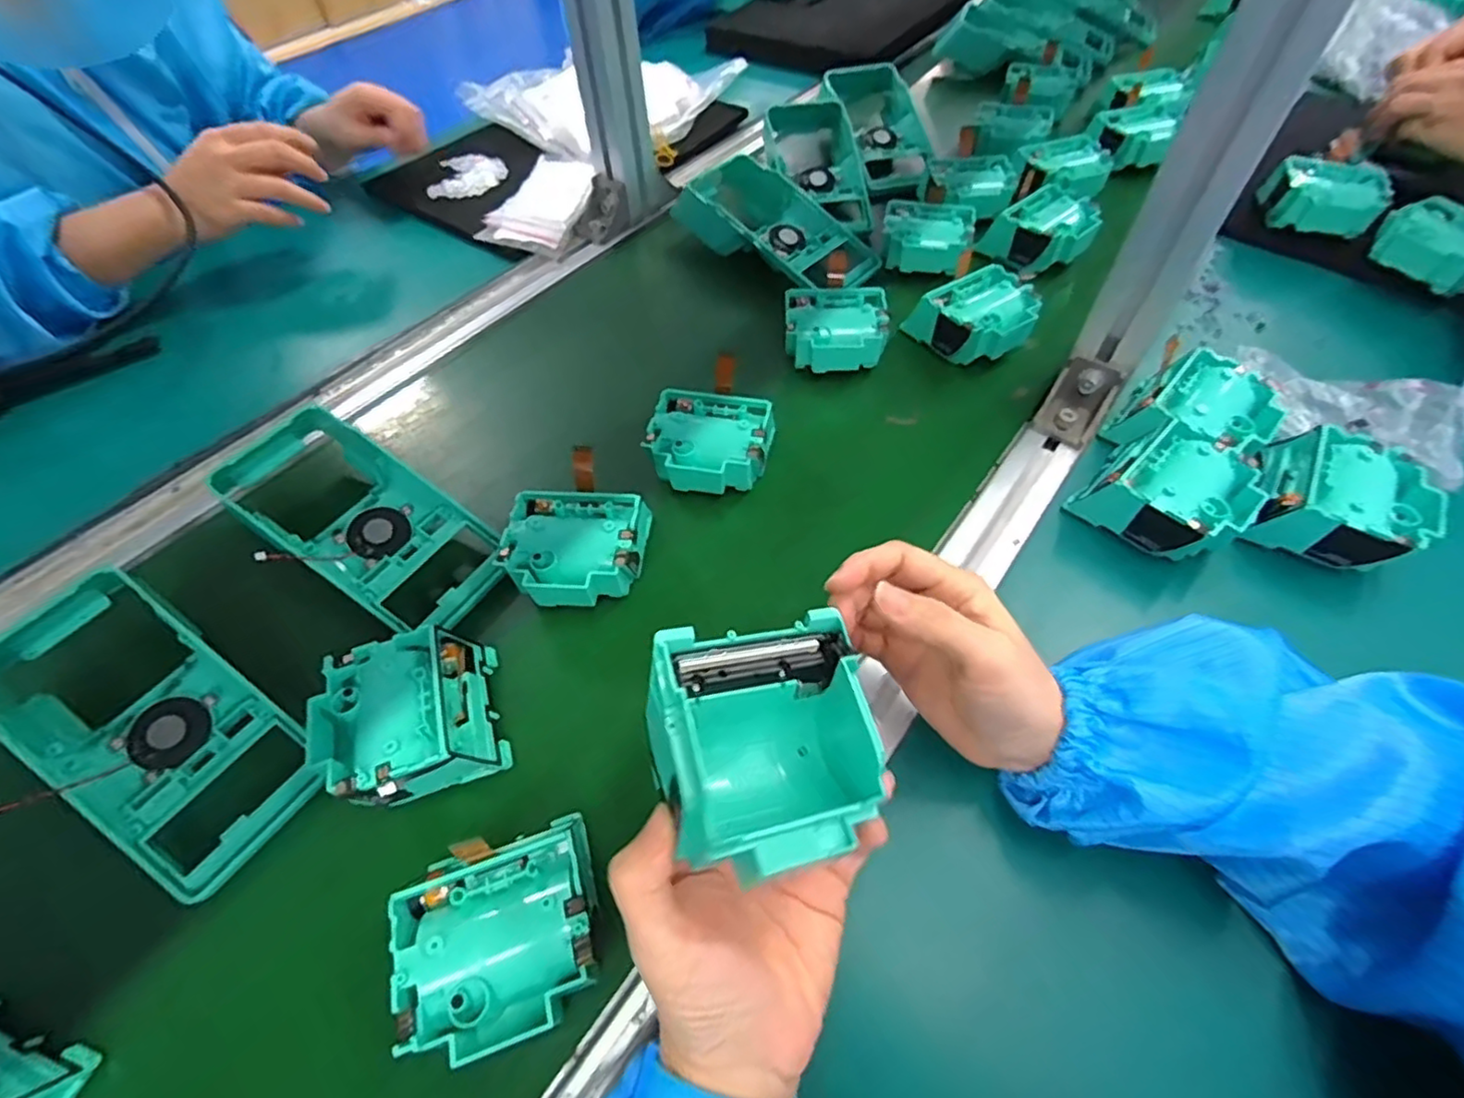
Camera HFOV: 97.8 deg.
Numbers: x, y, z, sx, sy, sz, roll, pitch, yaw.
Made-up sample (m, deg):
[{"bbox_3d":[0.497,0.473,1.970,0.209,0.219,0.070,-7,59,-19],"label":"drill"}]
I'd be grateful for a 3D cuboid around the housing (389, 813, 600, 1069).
[{"bbox_3d":[-0.092,0.159,0.268,0.077,0.046,0.078,-19,56,-10],"label":"housing"}]

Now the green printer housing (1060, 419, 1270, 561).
[{"bbox_3d":[0.255,-0.032,0.376,0.071,0.041,0.078,-34,60,-19],"label":"green printer housing"}]

